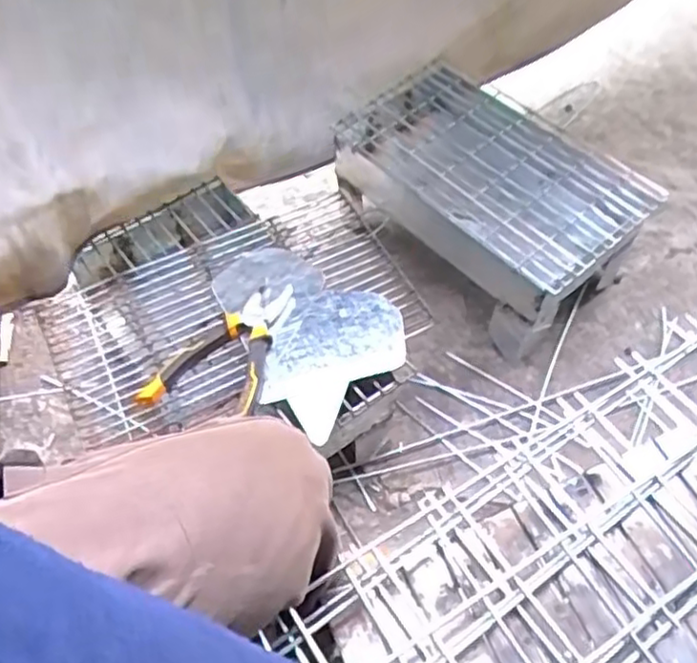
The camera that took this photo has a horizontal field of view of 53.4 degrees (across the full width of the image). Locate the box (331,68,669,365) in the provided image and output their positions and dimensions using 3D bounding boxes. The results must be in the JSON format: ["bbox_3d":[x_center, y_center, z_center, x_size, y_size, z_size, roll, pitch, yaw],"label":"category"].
[{"bbox_3d":[0.177,-0.169,0.966,0.244,0.177,0.386,-39,65,-21],"label":"box"}]

